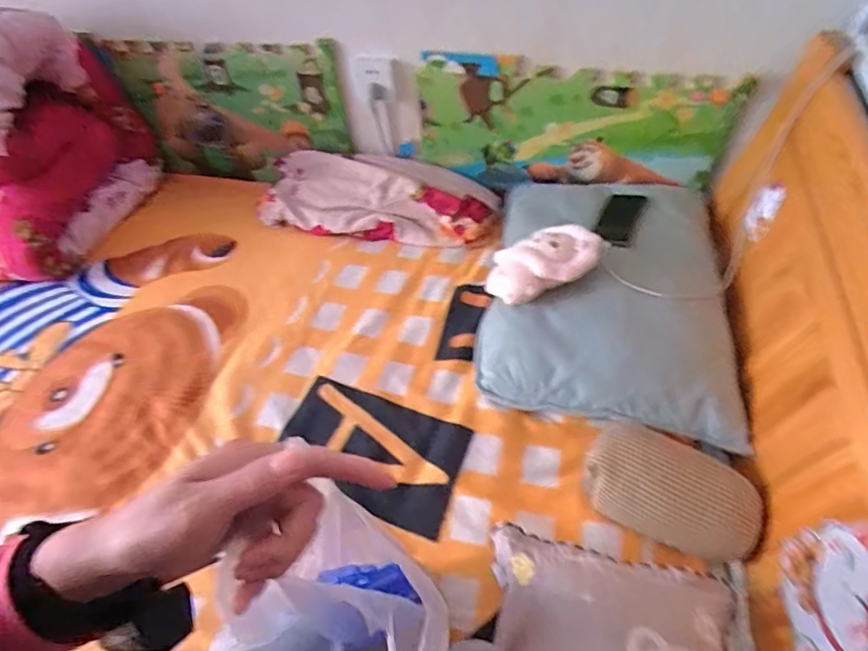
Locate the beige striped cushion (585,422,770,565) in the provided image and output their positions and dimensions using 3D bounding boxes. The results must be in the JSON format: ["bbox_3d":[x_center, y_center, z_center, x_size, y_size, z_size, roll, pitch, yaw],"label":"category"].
[{"bbox_3d":[0.332,0.229,0.704,0.224,0.092,0.135,23,57,23],"label":"beige striped cushion"}]

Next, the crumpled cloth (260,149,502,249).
[{"bbox_3d":[-0.147,-0.306,1.170,0.580,0.073,0.229,11,53,15],"label":"crumpled cloth"}]

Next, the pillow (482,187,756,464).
[{"bbox_3d":[0.316,-0.087,0.926,0.403,0.136,0.563,7,52,12],"label":"pillow"}]

